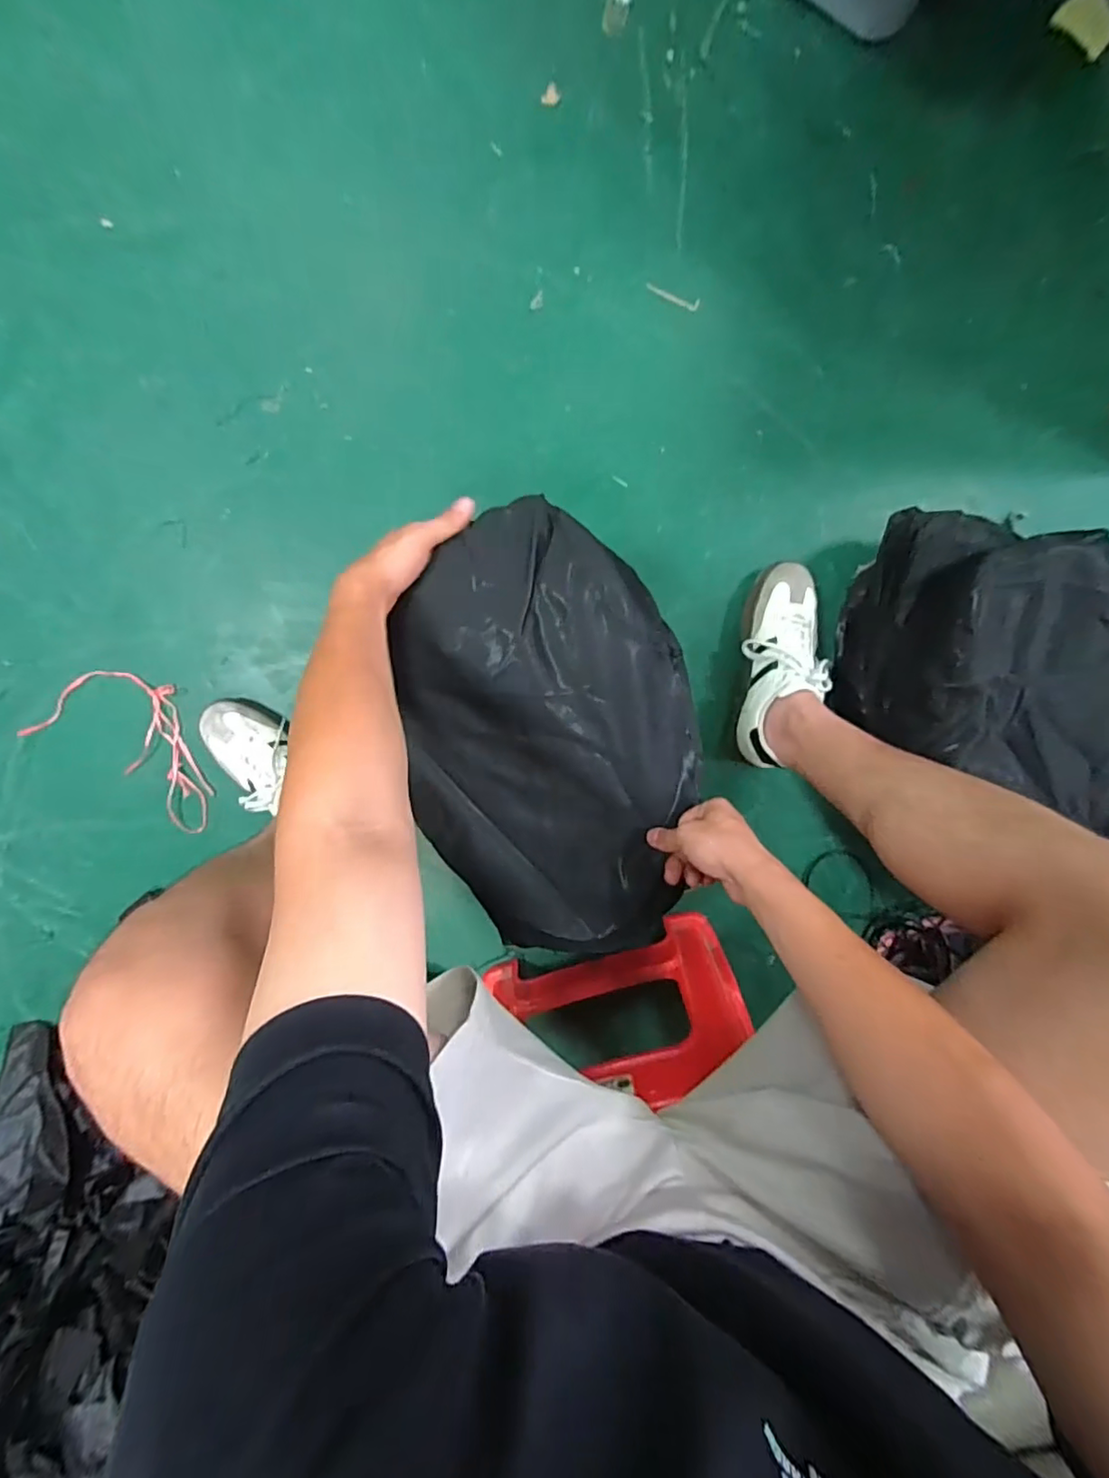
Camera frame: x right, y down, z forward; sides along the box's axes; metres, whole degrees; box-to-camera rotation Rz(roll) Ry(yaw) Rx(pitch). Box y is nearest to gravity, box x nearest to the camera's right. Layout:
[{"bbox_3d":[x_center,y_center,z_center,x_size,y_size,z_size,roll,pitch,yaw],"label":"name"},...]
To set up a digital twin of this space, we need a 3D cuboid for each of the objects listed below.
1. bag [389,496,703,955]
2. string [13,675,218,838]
[{"bbox_3d":[-0.007,0.002,0.574,0.287,0.038,0.434,-3,98,-1],"label":"bag"},{"bbox_3d":[-0.581,0.001,0.813,0.263,0.010,0.162,36,96,-6],"label":"string"}]

